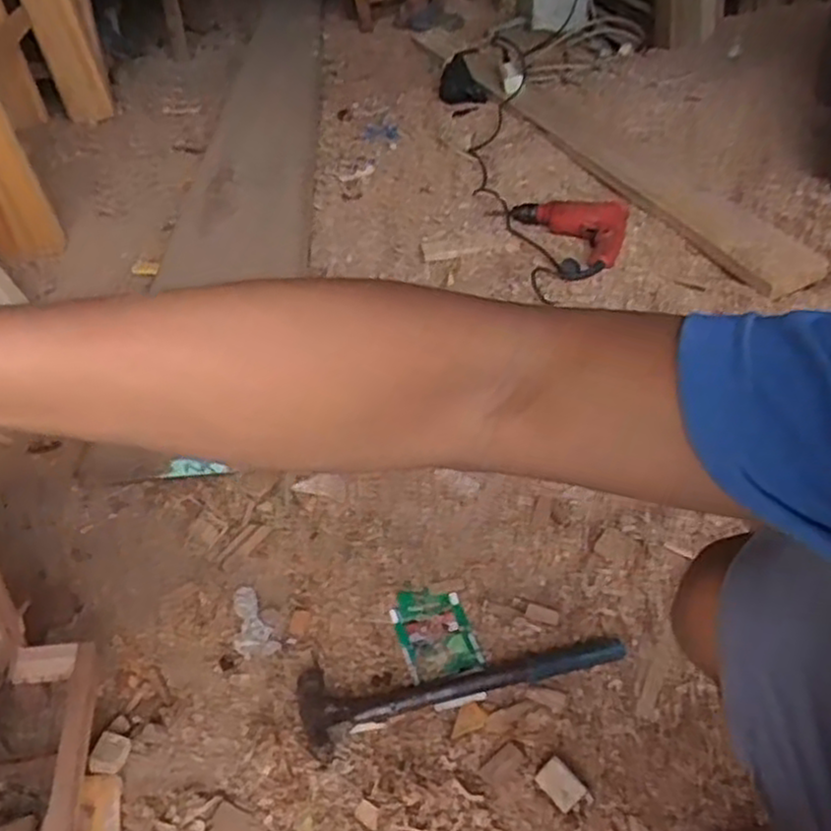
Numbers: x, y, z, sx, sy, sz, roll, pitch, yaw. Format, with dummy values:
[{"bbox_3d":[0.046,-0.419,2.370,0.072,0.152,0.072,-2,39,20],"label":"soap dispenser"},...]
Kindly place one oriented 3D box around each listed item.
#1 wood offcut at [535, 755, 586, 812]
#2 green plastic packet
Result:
[{"bbox_3d":[0.134,0.341,0.719,0.027,0.018,0.041,-27,44,-26],"label":"wood offcut"},{"bbox_3d":[0.021,0.240,0.860,0.078,0.004,0.114,-13,39,-11],"label":"green plastic packet"}]

